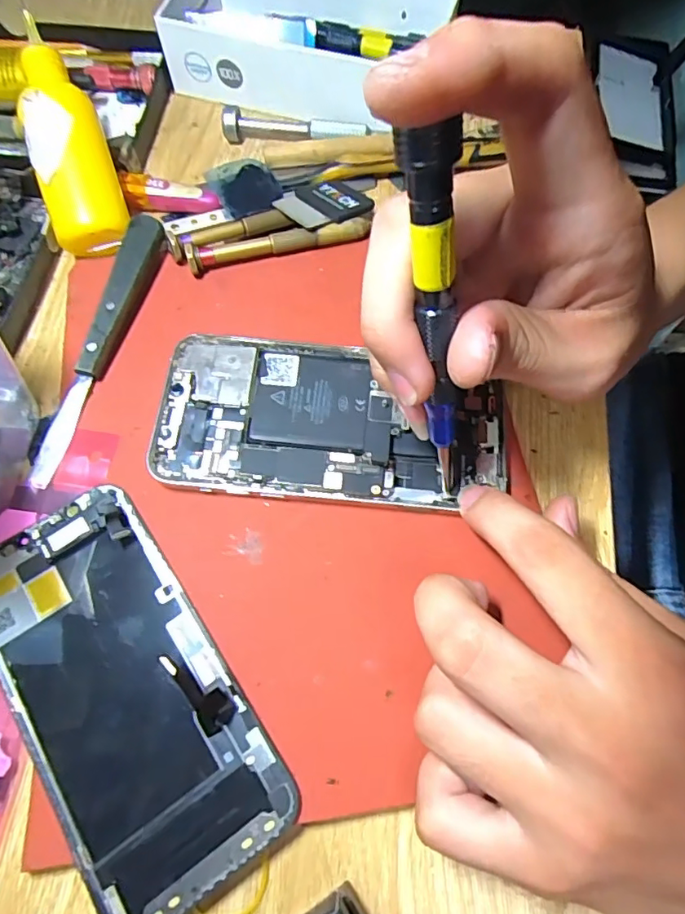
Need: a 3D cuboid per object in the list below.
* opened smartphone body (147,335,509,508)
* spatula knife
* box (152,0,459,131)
[{"bbox_3d":[-0.006,-0.014,0.226,0.144,0.010,0.072,9,69,4],"label":"opened smartphone body"},{"bbox_3d":[-0.110,-0.052,0.238,0.015,0.016,0.133,16,70,7],"label":"spatula knife"},{"bbox_3d":[-0.023,-0.240,0.307,0.155,0.035,0.093,16,69,7],"label":"box"}]

